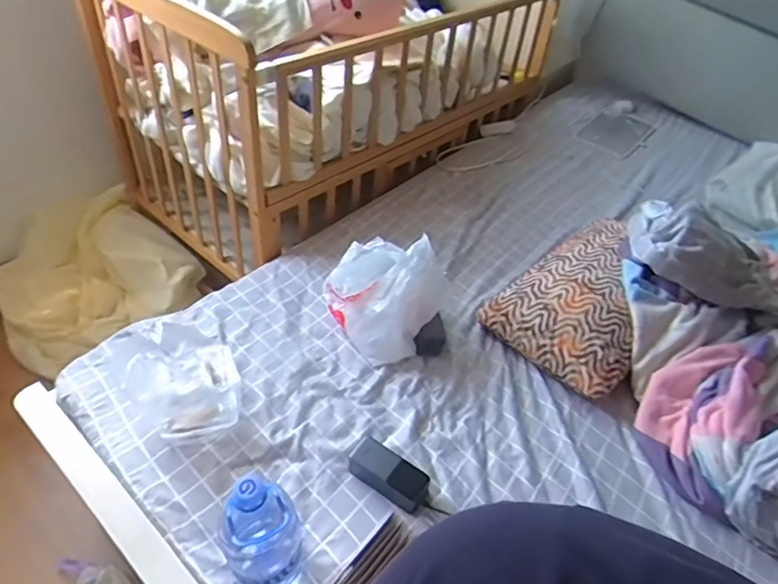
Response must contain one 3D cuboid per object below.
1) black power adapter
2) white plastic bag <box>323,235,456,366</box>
[{"bbox_3d":[0.001,0.290,0.884,0.137,0.039,0.057,29,49,23],"label":"black power adapter"},{"bbox_3d":[0.005,0.012,1.057,0.249,0.195,0.156,-1,44,-6],"label":"white plastic bag"}]

